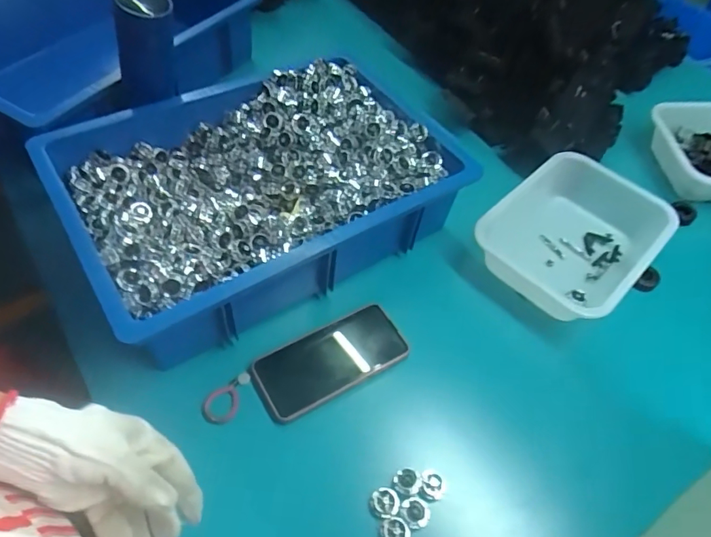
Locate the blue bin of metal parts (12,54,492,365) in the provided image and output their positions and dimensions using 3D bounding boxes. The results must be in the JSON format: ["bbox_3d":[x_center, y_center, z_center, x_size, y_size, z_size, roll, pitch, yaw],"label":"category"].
[{"bbox_3d":[-0.117,-0.100,0.636,0.436,0.126,0.316,-29,61,-24],"label":"blue bin of metal parts"}]

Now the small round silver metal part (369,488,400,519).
[{"bbox_3d":[0.028,0.221,0.470,0.027,0.008,0.026,3,54,-4],"label":"small round silver metal part"}]

